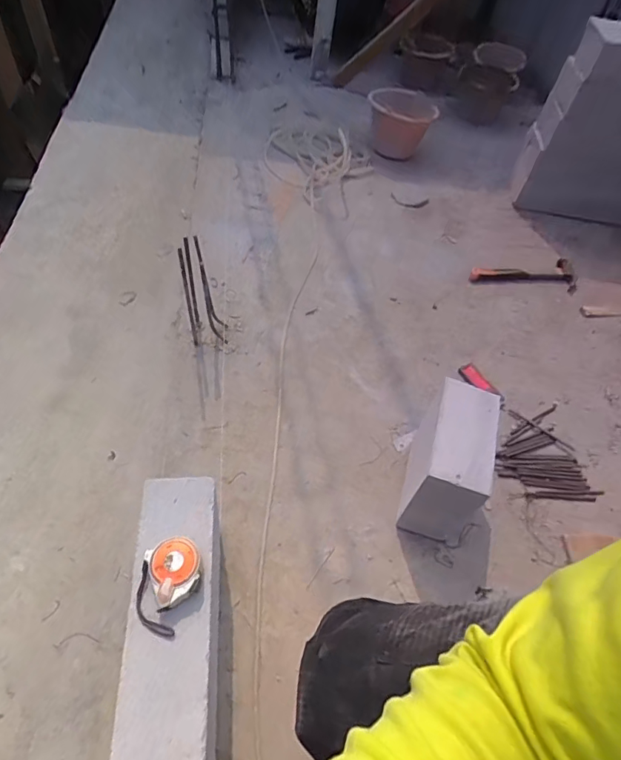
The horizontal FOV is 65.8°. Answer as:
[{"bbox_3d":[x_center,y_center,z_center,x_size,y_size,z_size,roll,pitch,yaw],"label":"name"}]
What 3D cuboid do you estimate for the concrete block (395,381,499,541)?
[{"bbox_3d":[0.241,0.146,0.858,0.109,0.233,0.206,18,54,9],"label":"concrete block"}]

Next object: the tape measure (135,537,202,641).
[{"bbox_3d":[-0.179,0.250,0.595,0.078,0.042,0.104,23,54,11],"label":"tape measure"}]

